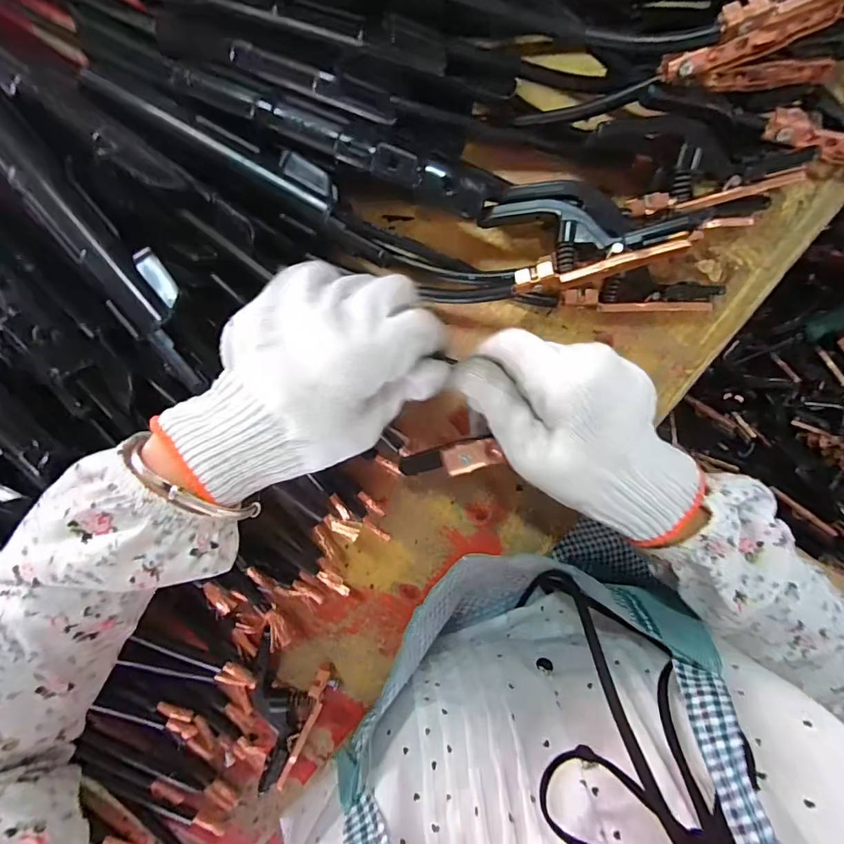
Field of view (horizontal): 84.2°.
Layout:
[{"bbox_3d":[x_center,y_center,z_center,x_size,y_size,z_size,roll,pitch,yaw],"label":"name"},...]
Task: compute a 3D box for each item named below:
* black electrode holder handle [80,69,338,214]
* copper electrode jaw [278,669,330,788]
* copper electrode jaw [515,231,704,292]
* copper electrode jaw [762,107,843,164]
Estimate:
[{"bbox_3d":[-0.121,-0.168,0.273,0.154,0.020,0.022,26,95,1],"label":"black electrode holder handle"},{"bbox_3d":[-0.085,0.224,0.343,0.011,0.013,0.094,19,94,2],"label":"copper electrode jaw"},{"bbox_3d":[0.104,-0.092,0.267,0.100,0.009,0.018,-10,93,16],"label":"copper electrode jaw"},{"bbox_3d":[0.254,-0.173,0.292,0.093,0.027,0.017,15,94,2],"label":"copper electrode jaw"}]

